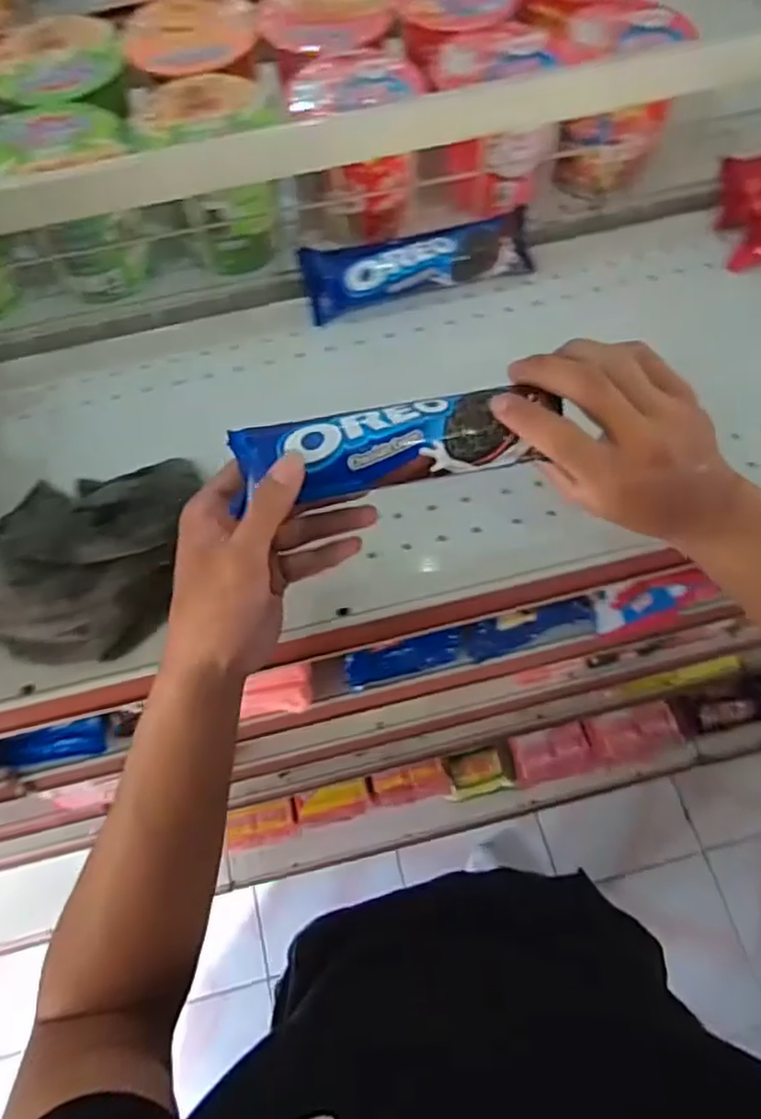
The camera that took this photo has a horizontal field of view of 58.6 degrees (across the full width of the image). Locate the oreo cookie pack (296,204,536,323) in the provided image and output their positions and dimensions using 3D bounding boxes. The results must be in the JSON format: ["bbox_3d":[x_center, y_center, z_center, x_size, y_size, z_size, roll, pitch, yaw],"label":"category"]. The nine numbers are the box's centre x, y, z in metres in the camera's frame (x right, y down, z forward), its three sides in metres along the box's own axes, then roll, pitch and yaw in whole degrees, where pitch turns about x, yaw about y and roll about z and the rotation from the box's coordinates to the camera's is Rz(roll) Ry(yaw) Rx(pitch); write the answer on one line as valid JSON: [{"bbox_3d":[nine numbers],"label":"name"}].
[{"bbox_3d":[0.032,-0.239,0.552,0.183,0.039,0.039,-14,66,-3],"label":"oreo cookie pack"}]

